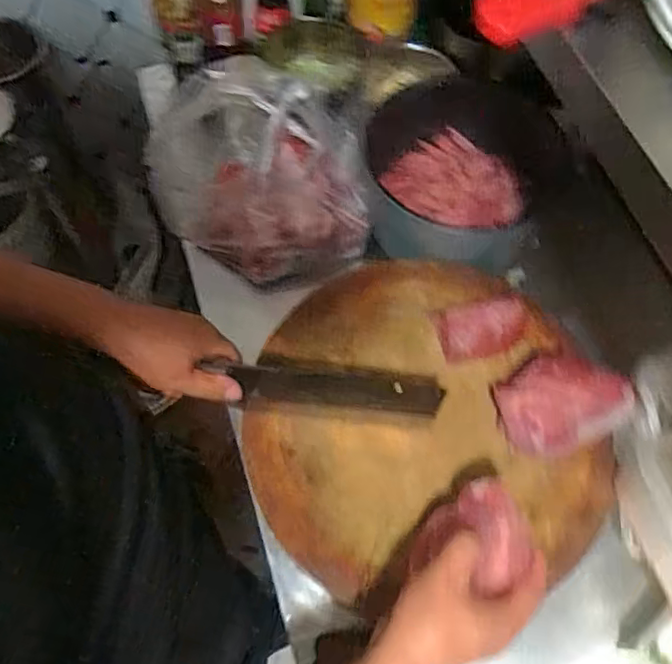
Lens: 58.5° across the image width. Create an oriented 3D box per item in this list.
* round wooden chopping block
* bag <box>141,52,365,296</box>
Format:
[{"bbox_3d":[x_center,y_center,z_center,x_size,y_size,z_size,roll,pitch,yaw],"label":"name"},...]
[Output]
[{"bbox_3d":[0.081,0.081,0.622,0.338,0.054,0.343,0,64,0],"label":"round wooden chopping block"},{"bbox_3d":[-0.083,-0.212,0.743,0.237,0.156,0.259,-1,64,-1],"label":"bag"}]

